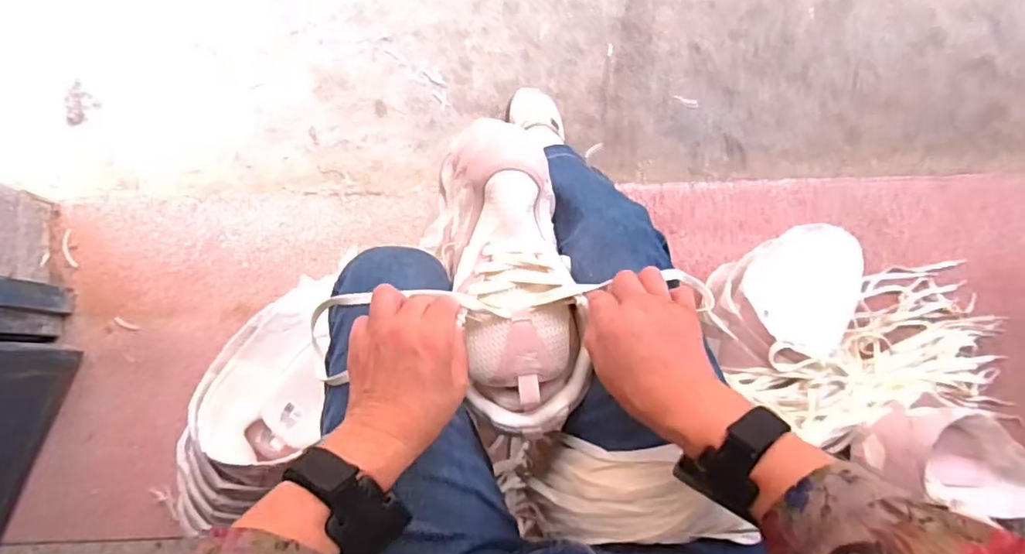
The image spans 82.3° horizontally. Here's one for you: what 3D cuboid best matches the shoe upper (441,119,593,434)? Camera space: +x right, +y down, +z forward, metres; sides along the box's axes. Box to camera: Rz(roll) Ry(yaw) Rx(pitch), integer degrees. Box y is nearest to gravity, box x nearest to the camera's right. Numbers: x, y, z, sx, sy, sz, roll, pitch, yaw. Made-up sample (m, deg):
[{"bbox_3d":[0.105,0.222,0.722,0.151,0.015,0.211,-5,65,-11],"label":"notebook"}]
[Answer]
[{"bbox_3d":[-0.006,-0.011,0.489,0.100,0.077,0.269,-11,80,-2],"label":"shoe upper"}]

